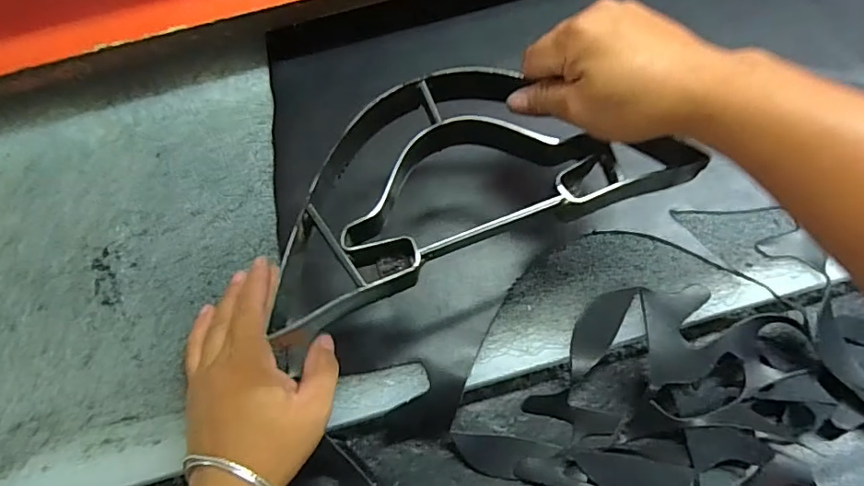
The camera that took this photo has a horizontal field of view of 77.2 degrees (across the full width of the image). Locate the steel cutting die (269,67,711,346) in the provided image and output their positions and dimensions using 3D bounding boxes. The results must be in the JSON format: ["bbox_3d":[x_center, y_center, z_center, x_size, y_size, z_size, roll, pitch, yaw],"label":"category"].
[{"bbox_3d":[0.023,-0.049,0.339,0.273,0.036,0.122,-22,73,-8],"label":"steel cutting die"}]

